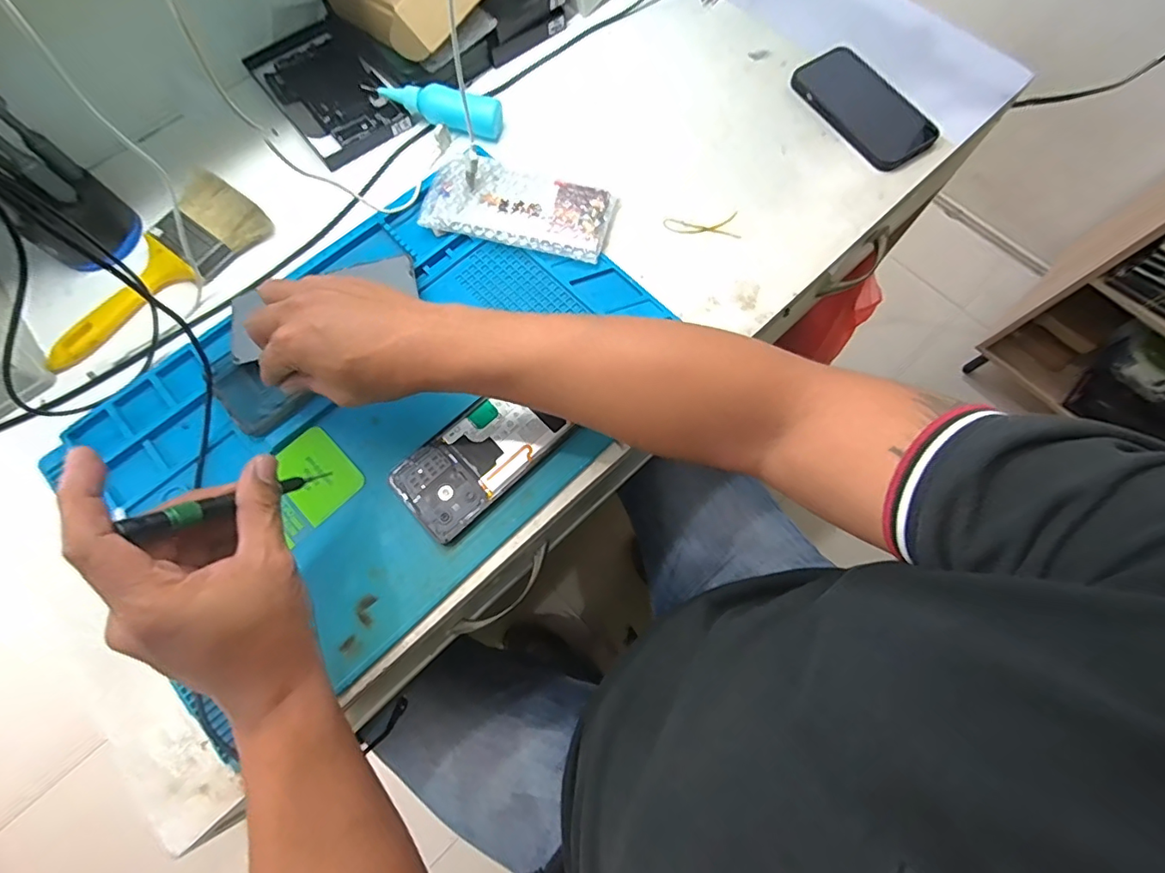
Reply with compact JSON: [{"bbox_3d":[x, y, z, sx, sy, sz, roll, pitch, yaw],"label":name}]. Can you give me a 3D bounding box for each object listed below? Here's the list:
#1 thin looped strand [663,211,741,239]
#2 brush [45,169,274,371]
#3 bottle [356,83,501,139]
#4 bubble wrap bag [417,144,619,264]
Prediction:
[{"bbox_3d":[0.114,-0.205,0.492,0.071,0.006,0.034,3,72,2],"label":"thin looped strand"},{"bbox_3d":[-0.391,-0.147,0.466,0.078,0.023,0.216,36,76,11],"label":"brush"},{"bbox_3d":[-0.153,-0.335,0.517,0.140,0.030,0.033,17,73,6],"label":"bottle"},{"bbox_3d":[-0.060,-0.216,0.481,0.174,0.016,0.095,22,77,6],"label":"bubble wrap bag"}]

